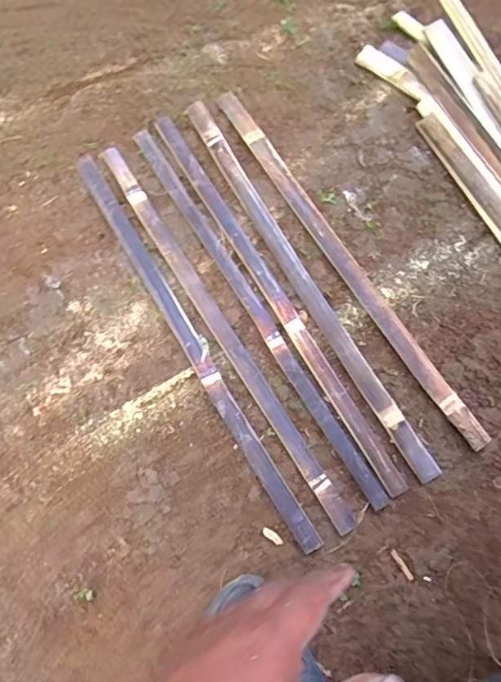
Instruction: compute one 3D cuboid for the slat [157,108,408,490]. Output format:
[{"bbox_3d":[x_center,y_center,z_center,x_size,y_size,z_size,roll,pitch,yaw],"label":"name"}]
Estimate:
[{"bbox_3d":[0.029,-0.076,0.707,0.030,0.010,0.637,-30,77,-7],"label":"slat"}]

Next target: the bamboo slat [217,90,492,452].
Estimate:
[{"bbox_3d":[0.129,-0.126,0.717,0.034,0.012,0.634,-31,77,-8],"label":"bamboo slat"}]

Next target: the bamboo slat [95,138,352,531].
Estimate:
[{"bbox_3d":[-0.046,-0.028,0.694,0.031,0.008,0.634,-32,77,-8],"label":"bamboo slat"}]

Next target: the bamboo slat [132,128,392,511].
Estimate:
[{"bbox_3d":[0.001,-0.057,0.703,0.030,0.009,0.637,-31,77,-8],"label":"bamboo slat"}]

